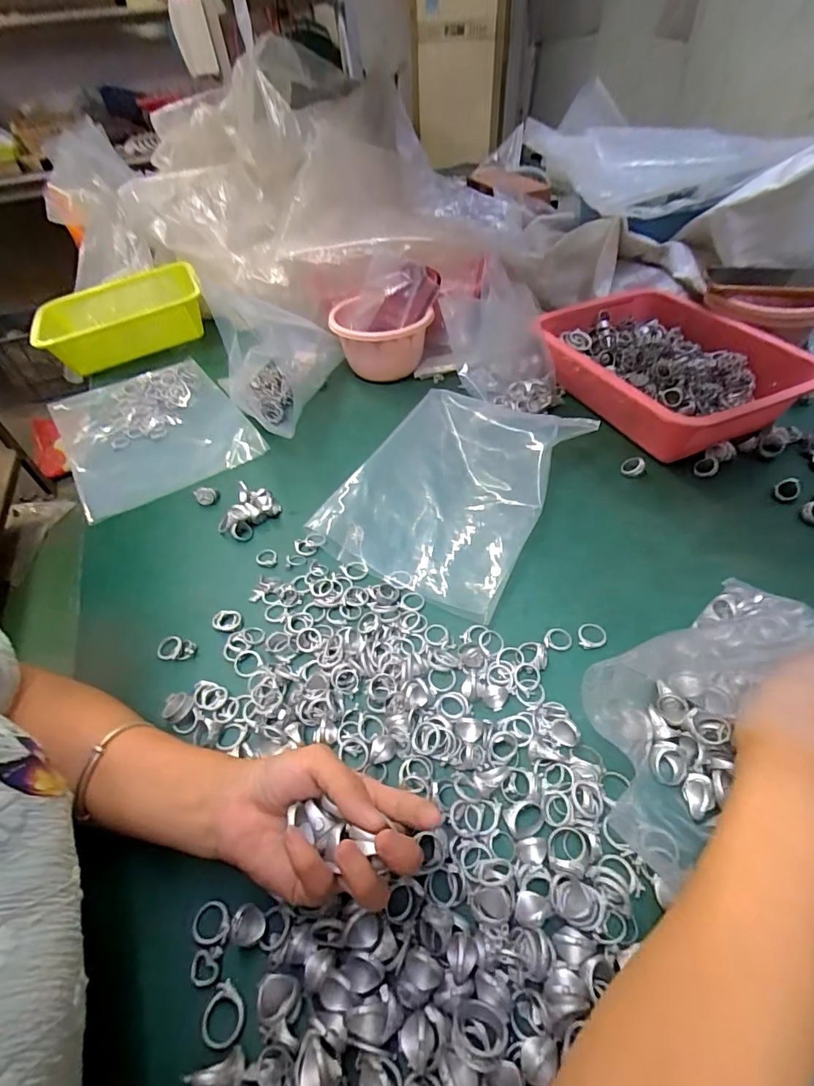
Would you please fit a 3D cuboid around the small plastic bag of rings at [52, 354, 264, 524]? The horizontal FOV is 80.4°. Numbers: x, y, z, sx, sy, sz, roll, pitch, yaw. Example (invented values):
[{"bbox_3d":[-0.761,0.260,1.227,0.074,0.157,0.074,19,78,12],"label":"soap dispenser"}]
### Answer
[{"bbox_3d":[-0.363,-0.163,0.682,0.222,0.029,0.312,-29,52,-21],"label":"small plastic bag of rings"}]

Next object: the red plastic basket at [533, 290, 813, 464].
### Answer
[{"bbox_3d":[0.330,-0.219,0.628,0.219,0.094,0.295,-18,48,-11],"label":"red plastic basket"}]

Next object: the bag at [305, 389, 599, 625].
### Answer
[{"bbox_3d":[0.052,-0.069,0.525,0.206,0.050,0.279,22,53,23],"label":"bag"}]

